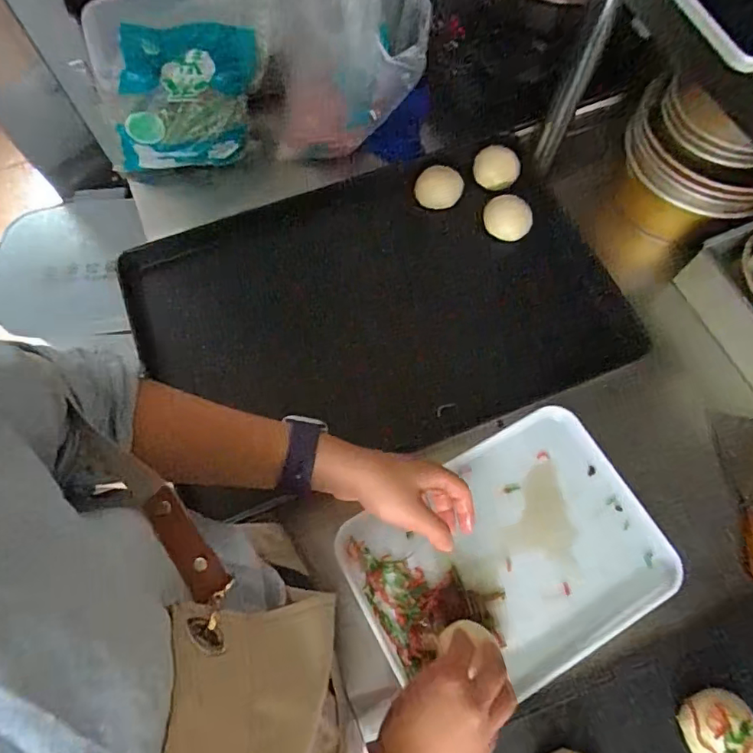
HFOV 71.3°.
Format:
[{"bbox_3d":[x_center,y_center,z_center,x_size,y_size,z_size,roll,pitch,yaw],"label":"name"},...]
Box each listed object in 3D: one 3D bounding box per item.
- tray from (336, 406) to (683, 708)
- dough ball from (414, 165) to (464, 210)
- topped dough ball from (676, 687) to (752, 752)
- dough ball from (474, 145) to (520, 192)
[{"bbox_3d":[0.145,0.199,0.576,0.320,0.030,0.234,-29,72,-10],"label":"tray"},{"bbox_3d":[0.089,-0.263,0.745,0.062,0.045,0.050,16,70,6],"label":"dough ball"},{"bbox_3d":[0.331,0.342,0.506,0.062,0.037,0.060,0,69,0],"label":"topped dough ball"},{"bbox_3d":[0.173,-0.299,0.755,0.066,0.044,0.059,16,70,6],"label":"dough ball"}]

